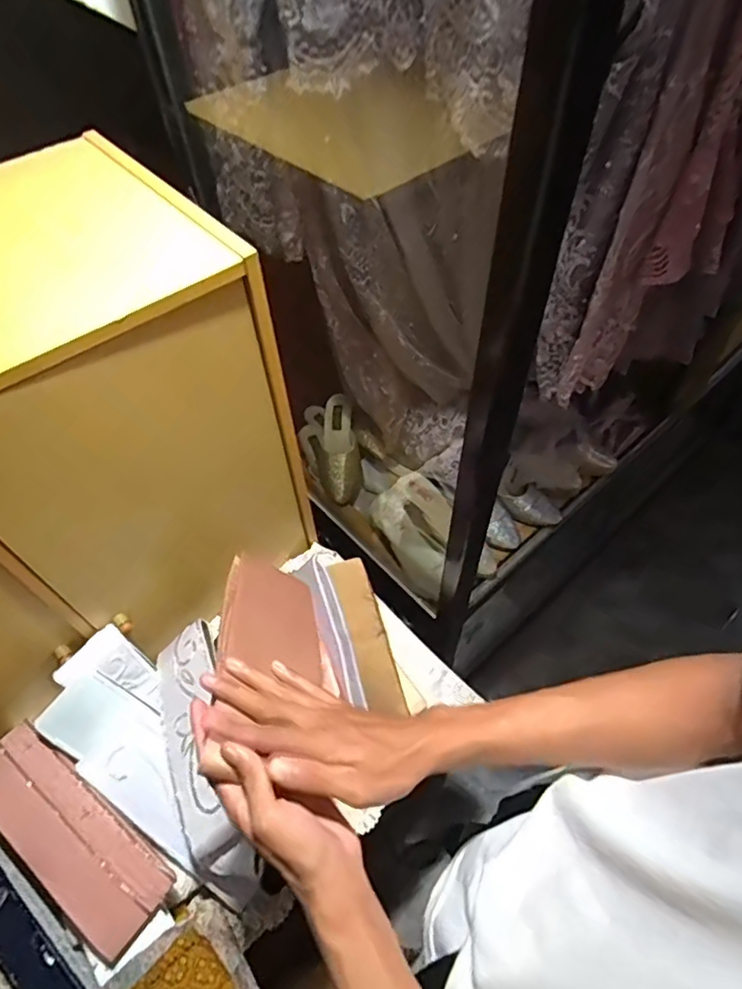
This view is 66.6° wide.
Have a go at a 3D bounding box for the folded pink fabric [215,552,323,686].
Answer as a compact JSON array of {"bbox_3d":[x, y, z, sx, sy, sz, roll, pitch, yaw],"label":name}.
[{"bbox_3d":[-0.100,0.122,0.579,0.015,0.111,0.199,-50,22,9],"label":"folded pink fabric"}]

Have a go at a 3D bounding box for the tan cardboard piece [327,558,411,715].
[{"bbox_3d":[-0.008,0.215,0.891,0.059,0.016,0.244,-14,66,-11],"label":"tan cardboard piece"}]

